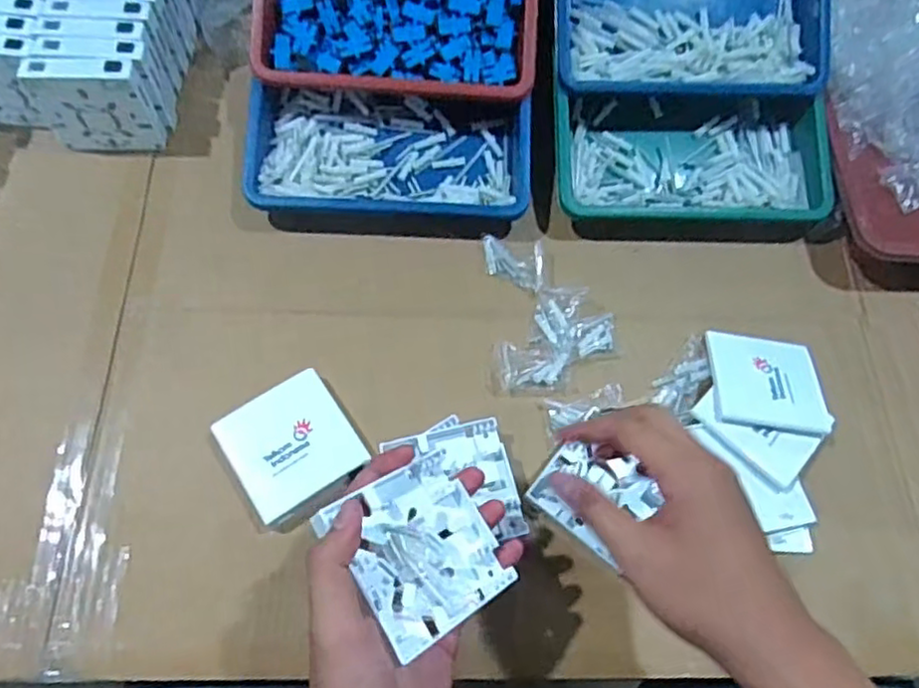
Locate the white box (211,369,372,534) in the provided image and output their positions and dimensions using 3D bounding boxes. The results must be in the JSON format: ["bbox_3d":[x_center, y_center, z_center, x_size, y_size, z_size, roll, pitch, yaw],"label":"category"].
[{"bbox_3d":[-0.120,0.079,0.494,0.084,0.022,0.096,-31,71,-16],"label":"white box"}]

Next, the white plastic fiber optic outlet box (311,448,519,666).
[{"bbox_3d":[-0.021,0.112,0.368,0.083,0.011,0.081,-23,72,-43],"label":"white plastic fiber optic outlet box"}]

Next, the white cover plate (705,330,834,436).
[{"bbox_3d":[0.241,0.028,0.526,0.087,0.007,0.080,8,57,0],"label":"white cover plate"}]

